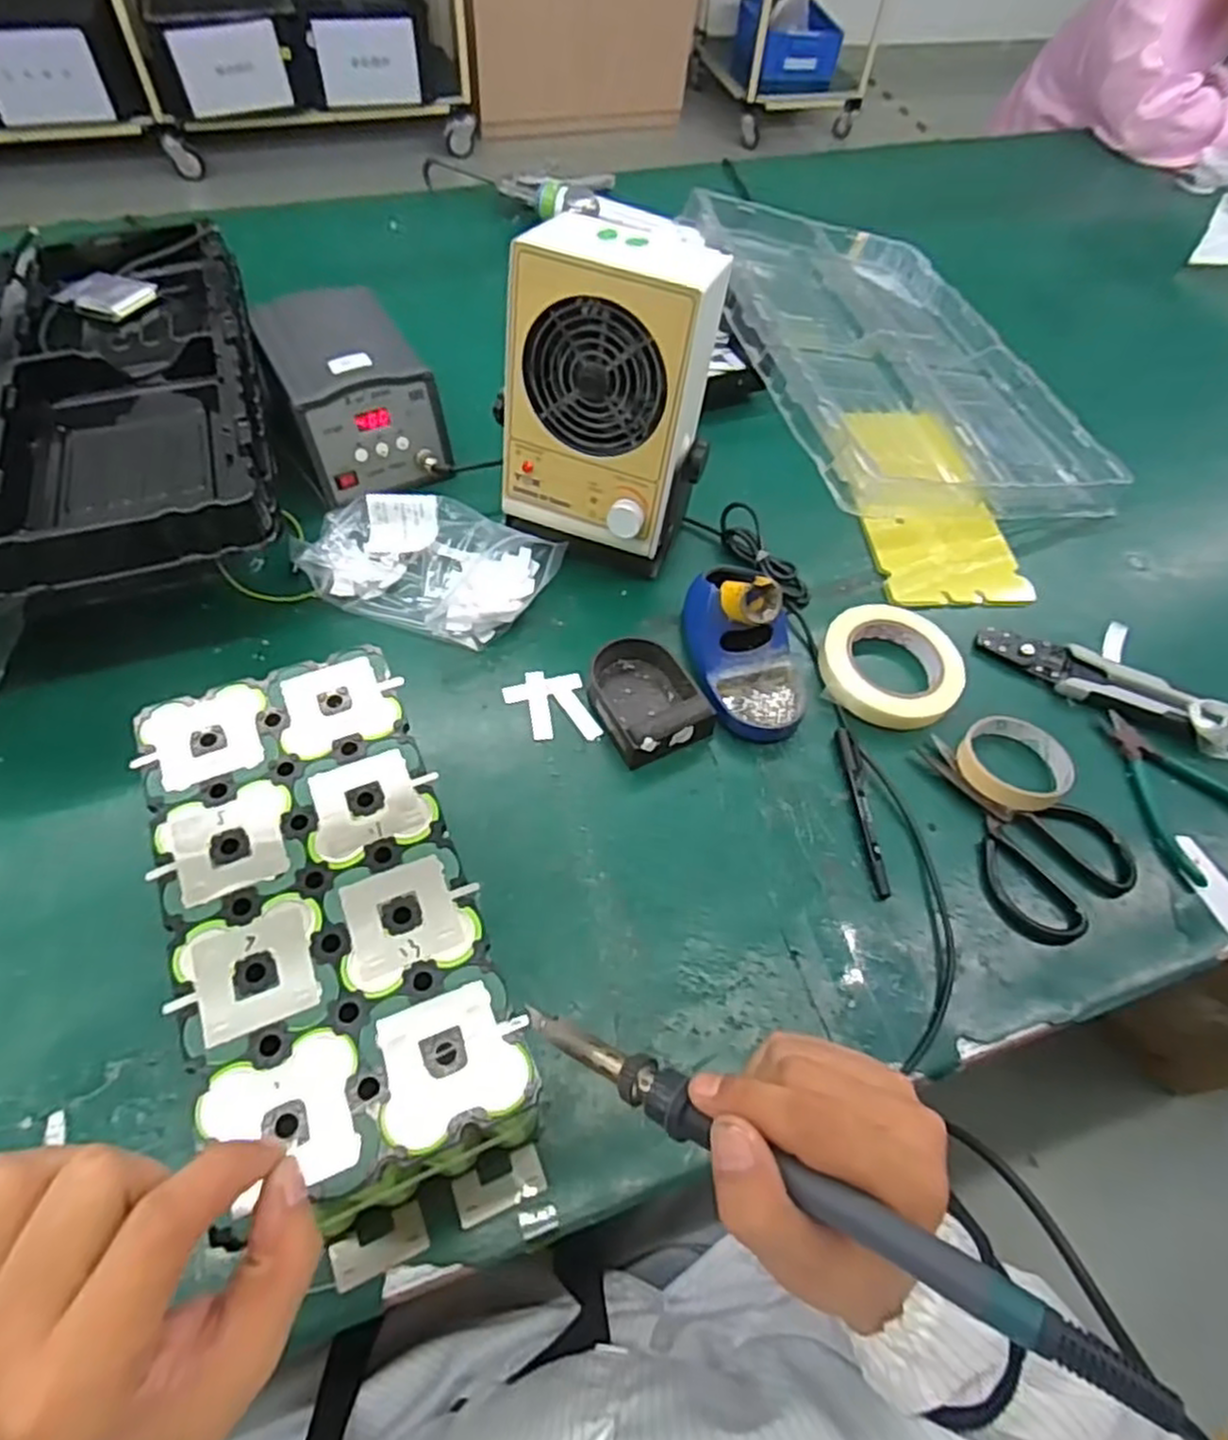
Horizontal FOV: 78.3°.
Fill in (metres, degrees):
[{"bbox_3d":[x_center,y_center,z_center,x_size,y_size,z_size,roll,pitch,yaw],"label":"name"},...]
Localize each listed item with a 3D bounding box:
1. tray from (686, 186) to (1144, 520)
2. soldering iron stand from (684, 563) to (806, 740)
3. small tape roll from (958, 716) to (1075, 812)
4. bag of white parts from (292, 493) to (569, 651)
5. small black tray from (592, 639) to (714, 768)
[{"bbox_3d":[0.298,-0.408,0.833,0.342,0.054,0.480,-4,60,-23],"label":"tray"},{"bbox_3d":[0.111,-0.062,0.613,0.094,0.077,0.145,0,58,-4],"label":"soldering iron stand"},{"bbox_3d":[0.319,0.035,0.603,0.081,0.027,0.083,2,58,-3],"label":"small tape roll"},{"bbox_3d":[-0.163,-0.142,0.663,0.213,0.043,0.124,17,58,6],"label":"bag of white parts"},{"bbox_3d":[0.025,-0.023,0.606,0.083,0.036,0.111,-18,61,-15],"label":"small black tray"}]

